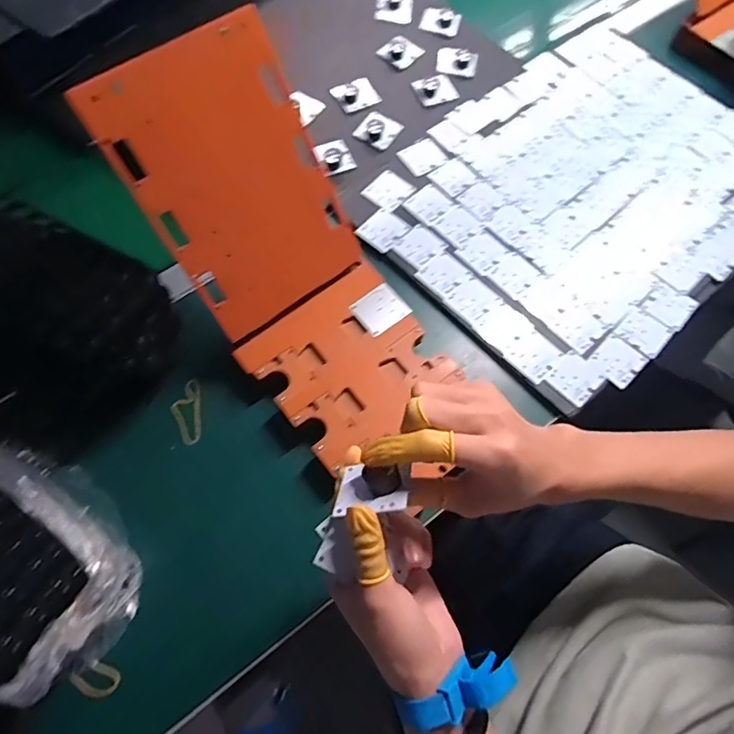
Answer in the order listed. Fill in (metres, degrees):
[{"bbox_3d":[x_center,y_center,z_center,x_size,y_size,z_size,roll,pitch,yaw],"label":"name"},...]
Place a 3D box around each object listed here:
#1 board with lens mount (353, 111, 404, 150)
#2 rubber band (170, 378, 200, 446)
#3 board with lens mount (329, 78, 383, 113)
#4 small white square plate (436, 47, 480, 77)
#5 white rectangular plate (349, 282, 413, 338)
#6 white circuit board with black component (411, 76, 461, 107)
[{"bbox_3d":[0.015,-0.309,0.661,0.050,0.015,0.052,28,71,10],"label":"board with lens mount"},{"bbox_3d":[-0.185,0.046,0.527,0.028,0.004,0.066,-2,73,-22],"label":"rubber band"},{"bbox_3d":[-0.015,-0.361,0.682,0.057,0.011,0.042,-24,71,-10],"label":"board with lens mount"},{"bbox_3d":[0.127,-0.431,0.723,0.059,0.009,0.043,16,69,5],"label":"small white square plate"},{"bbox_3d":[0.014,-0.061,0.543,0.049,0.009,0.046,-32,72,-13],"label":"white rectangular plate"},{"bbox_3d":[0.094,-0.376,0.692,0.055,0.012,0.042,-17,70,-7],"label":"white circuit board with black component"}]

